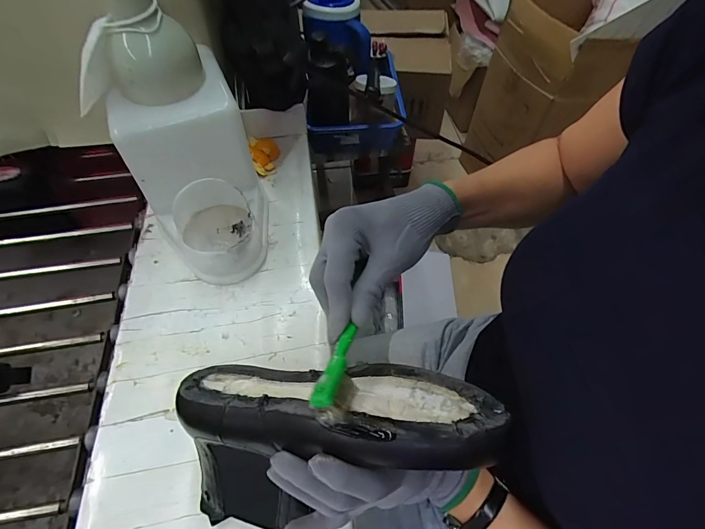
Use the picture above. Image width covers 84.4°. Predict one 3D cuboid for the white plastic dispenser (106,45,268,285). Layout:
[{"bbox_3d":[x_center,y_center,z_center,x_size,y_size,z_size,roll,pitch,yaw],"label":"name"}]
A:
[{"bbox_3d":[-0.179,-0.105,0.459,0.134,0.163,0.204,-20,59,-14],"label":"white plastic dispenser"}]

